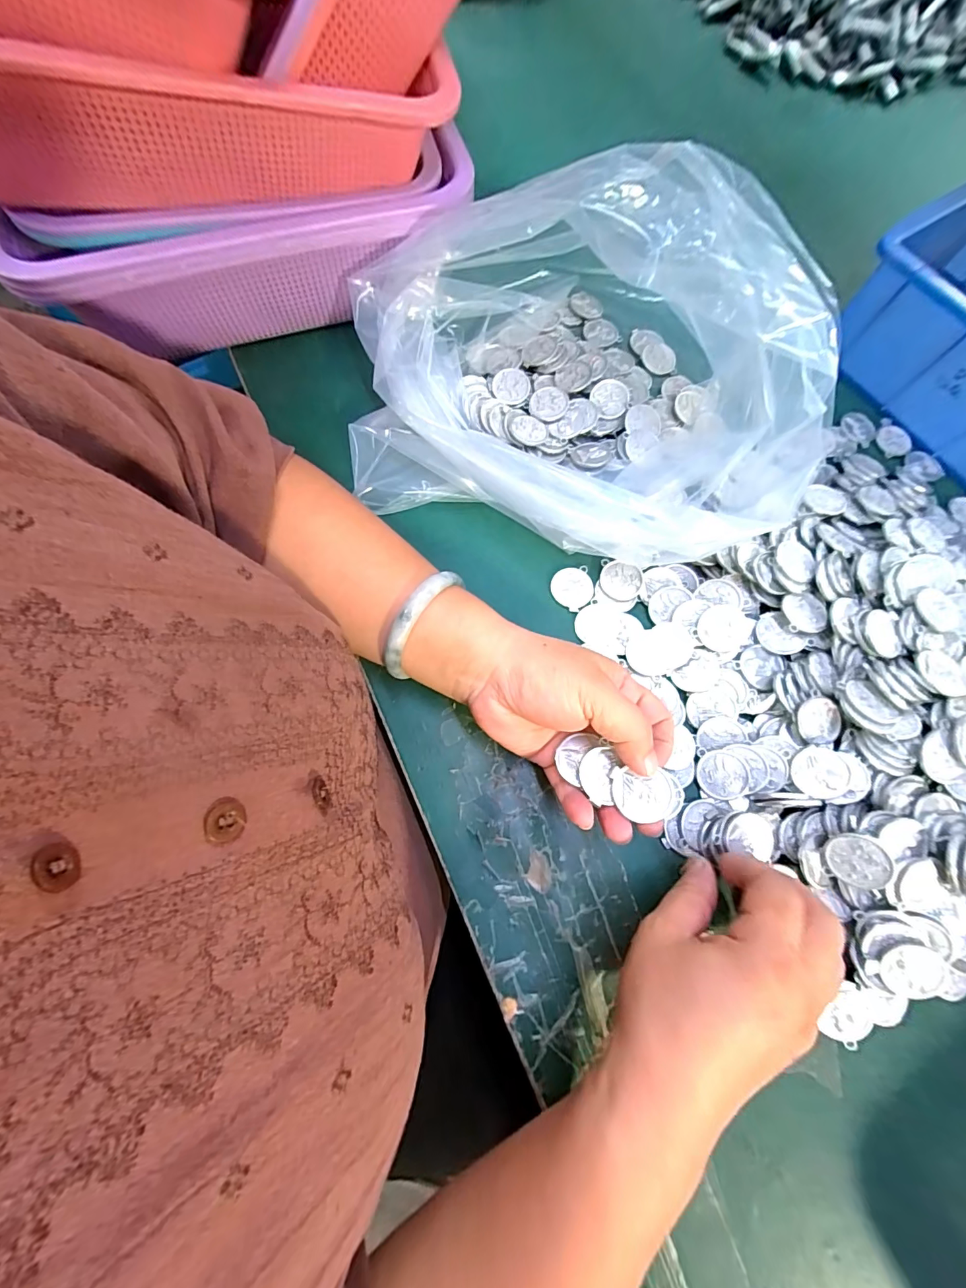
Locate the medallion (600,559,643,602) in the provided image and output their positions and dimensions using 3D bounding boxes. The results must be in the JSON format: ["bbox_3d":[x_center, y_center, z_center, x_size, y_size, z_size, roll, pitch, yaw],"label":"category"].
[{"bbox_3d":[0.096,-0.044,0.316,0.028,0.007,0.028,6,84,7],"label":"medallion"}]

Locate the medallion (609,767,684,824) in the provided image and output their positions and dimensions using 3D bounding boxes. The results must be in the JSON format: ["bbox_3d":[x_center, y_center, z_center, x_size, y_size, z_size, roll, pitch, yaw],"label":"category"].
[{"bbox_3d":[0.083,0.076,0.230,0.034,0.004,0.023,1,78,14],"label":"medallion"}]

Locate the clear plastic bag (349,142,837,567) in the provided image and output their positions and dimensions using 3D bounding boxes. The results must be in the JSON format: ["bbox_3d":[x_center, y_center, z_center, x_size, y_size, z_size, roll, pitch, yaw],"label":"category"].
[{"bbox_3d":[0.053,-0.200,0.293,0.286,0.143,0.273,1,73,-2],"label":"clear plastic bag"}]

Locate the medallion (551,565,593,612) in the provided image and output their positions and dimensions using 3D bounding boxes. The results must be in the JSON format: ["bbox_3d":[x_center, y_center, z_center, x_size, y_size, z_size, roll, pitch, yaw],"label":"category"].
[{"bbox_3d":[0.063,-0.041,0.317,0.029,0.004,0.032,39,75,9],"label":"medallion"}]

